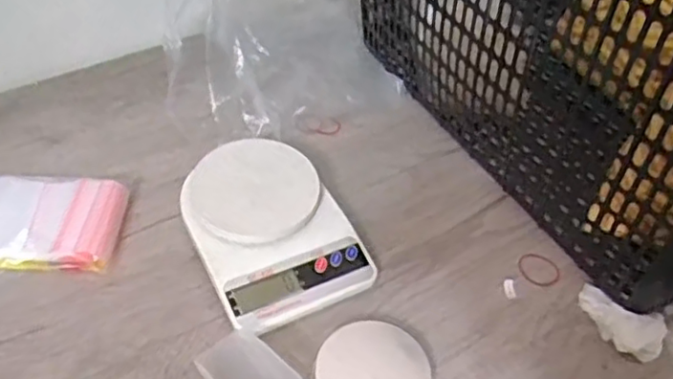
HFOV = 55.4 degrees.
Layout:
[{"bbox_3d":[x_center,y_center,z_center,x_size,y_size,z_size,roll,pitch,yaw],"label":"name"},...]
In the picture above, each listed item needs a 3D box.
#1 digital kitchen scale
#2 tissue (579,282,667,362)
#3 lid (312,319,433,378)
[{"bbox_3d":[-0.059,0.032,0.555,0.124,0.039,0.172,-21,53,-22],"label":"digital kitchen scale"},{"bbox_3d":[0.234,0.109,0.530,0.070,0.013,0.044,28,52,19],"label":"tissue"},{"bbox_3d":[0.027,0.140,0.481,0.083,0.019,0.082,3,48,-3],"label":"lid"}]

